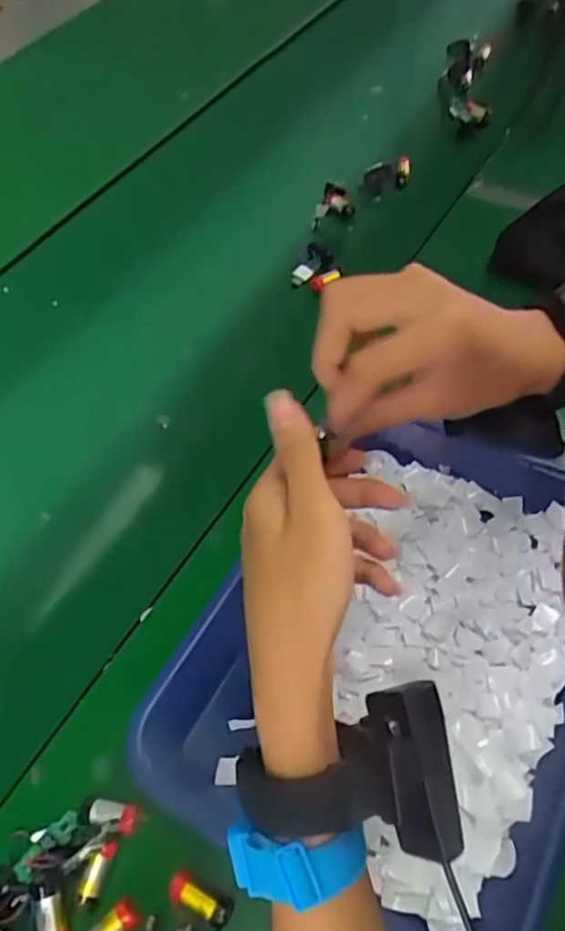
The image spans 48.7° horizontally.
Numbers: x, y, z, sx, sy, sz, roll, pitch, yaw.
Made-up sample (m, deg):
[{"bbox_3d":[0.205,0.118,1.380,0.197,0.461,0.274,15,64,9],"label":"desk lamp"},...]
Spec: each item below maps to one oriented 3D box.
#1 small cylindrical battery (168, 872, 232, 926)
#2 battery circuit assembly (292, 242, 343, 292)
[{"bbox_3d":[-0.048,0.251,0.361,0.037,0.017,0.015,26,62,18],"label":"small cylindrical battery"},{"bbox_3d":[0.042,-0.209,0.673,0.051,0.030,0.050,-1,57,2],"label":"battery circuit assembly"}]

